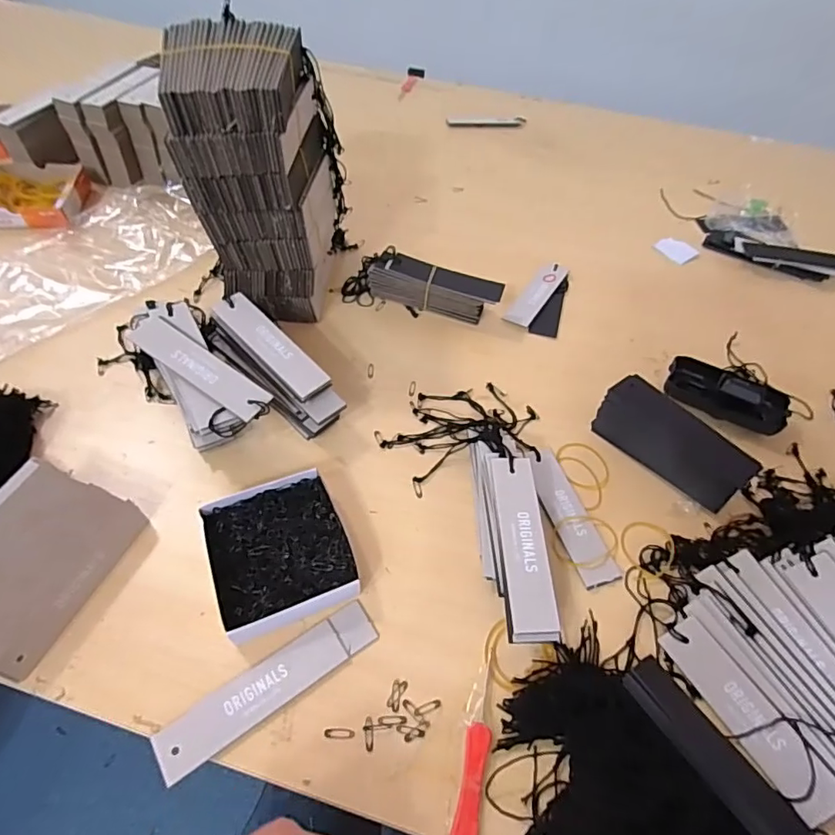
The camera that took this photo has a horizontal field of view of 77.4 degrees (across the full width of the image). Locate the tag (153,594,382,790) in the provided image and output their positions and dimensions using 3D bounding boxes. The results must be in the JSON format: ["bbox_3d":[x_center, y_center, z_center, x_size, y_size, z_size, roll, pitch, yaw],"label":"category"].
[{"bbox_3d":[-0.098,0.179,0.353,0.151,0.004,0.033,-28,59,-23],"label":"tag"}]

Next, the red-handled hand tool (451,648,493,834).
[{"bbox_3d":[0.039,0.209,0.335,0.015,0.006,0.109,12,53,5],"label":"red-handled hand tool"}]

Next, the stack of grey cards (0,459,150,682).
[{"bbox_3d":[-0.279,0.104,0.377,0.105,0.035,0.127,20,54,11],"label":"stack of grey cards"}]

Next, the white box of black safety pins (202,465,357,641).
[{"bbox_3d":[-0.105,0.102,0.398,0.094,0.025,0.110,-17,56,-16],"label":"white box of black safety pins"}]

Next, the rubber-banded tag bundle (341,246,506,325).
[{"bbox_3d":[0.002,-0.148,0.583,0.174,0.047,0.045,12,53,5],"label":"rubber-banded tag bundle"}]

